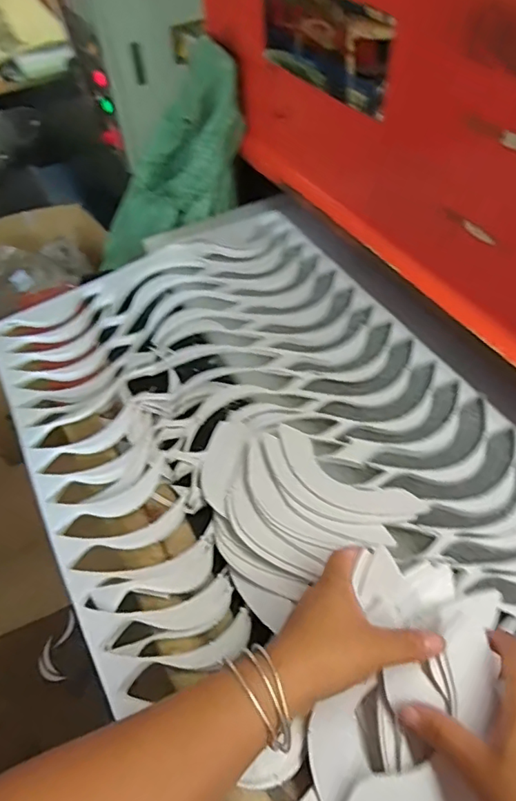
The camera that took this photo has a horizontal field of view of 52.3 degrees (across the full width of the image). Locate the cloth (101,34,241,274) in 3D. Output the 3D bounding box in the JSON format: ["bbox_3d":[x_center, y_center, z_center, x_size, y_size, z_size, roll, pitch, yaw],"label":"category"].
[{"bbox_3d":[-0.157,-0.391,0.985,0.172,0.485,0.159,28,44,-25],"label":"cloth"}]

